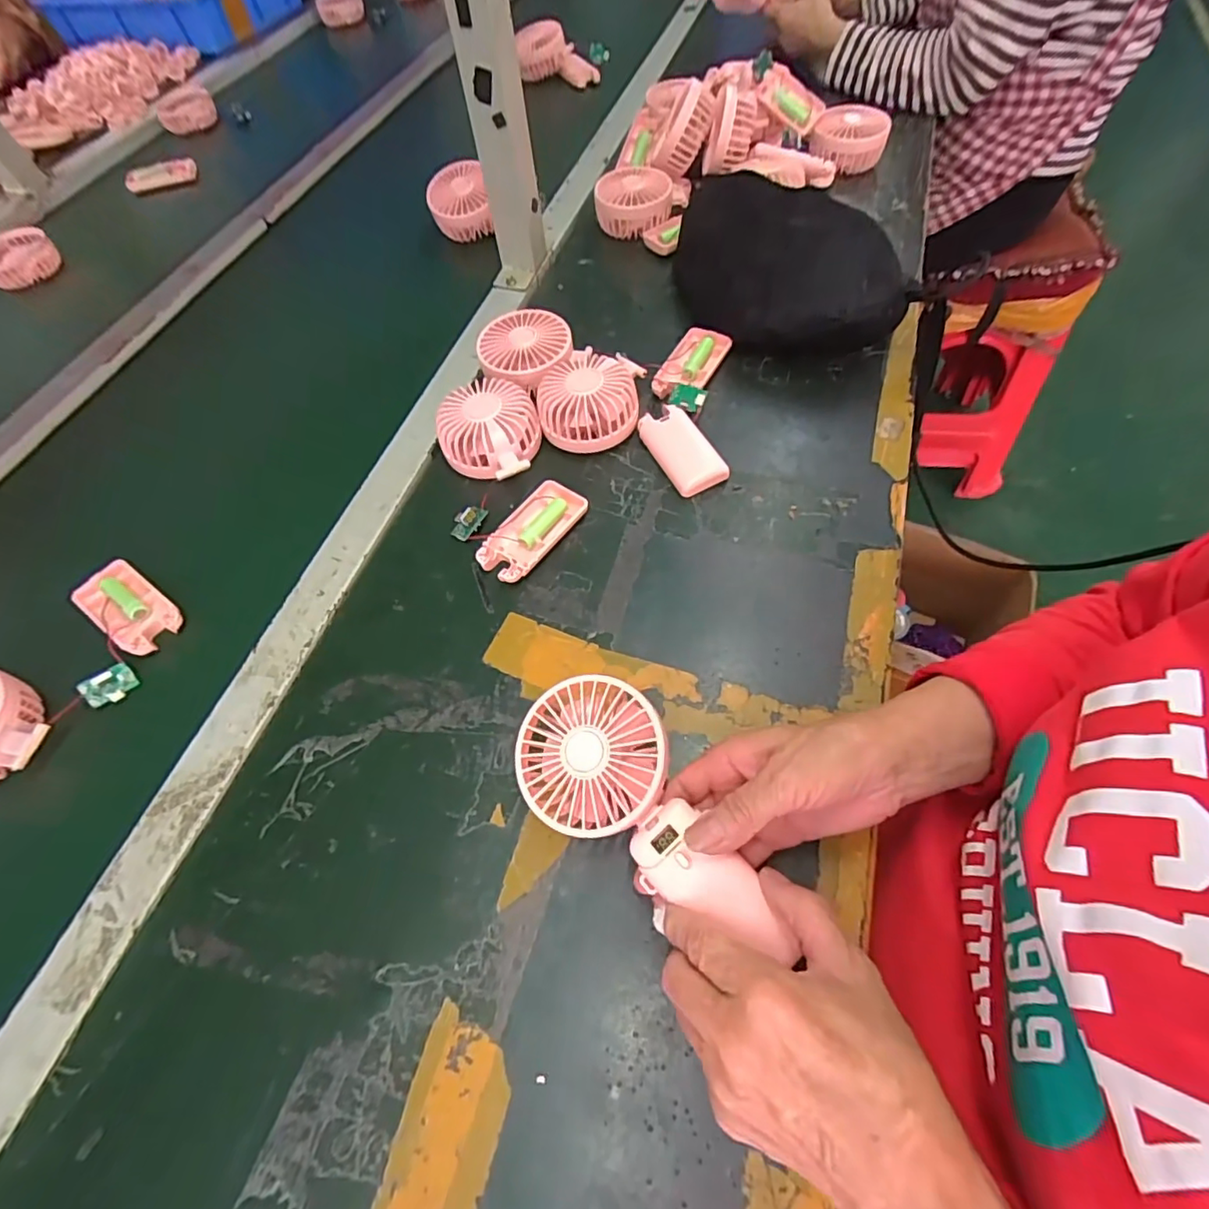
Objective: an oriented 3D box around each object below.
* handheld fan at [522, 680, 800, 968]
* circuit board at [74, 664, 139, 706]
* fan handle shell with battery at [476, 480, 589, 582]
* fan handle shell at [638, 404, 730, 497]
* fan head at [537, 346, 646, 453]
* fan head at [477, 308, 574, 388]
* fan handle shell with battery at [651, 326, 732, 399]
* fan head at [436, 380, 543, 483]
[{"bbox_3d":[0.022,0.113,0.308,0.080,0.027,0.173,-40,67,-18],"label":"handheld fan"},{"bbox_3d":[-0.356,0.059,0.413,0.006,0.024,0.031,-1,31,45],"label":"circuit board"},{"bbox_3d":[-0.057,-0.059,0.461,0.045,0.012,0.096,33,68,21],"label":"fan handle shell with battery"},{"bbox_3d":[0.065,-0.132,0.484,0.043,0.009,0.088,-32,69,6],"label":"fan handle shell"},{"bbox_3d":[-0.011,-0.185,0.510,0.084,0.043,0.101,13,62,12],"label":"fan head"},{"bbox_3d":[-0.074,-0.234,0.542,0.085,0.039,0.092,0,60,5],"label":"fan head"},{"bbox_3d":[0.083,-0.227,0.546,0.047,0.017,0.094,27,66,18],"label":"fan handle shell with battery"},{"bbox_3d":[-0.097,-0.154,0.496,0.085,0.036,0.082,-2,60,4],"label":"fan head"}]

